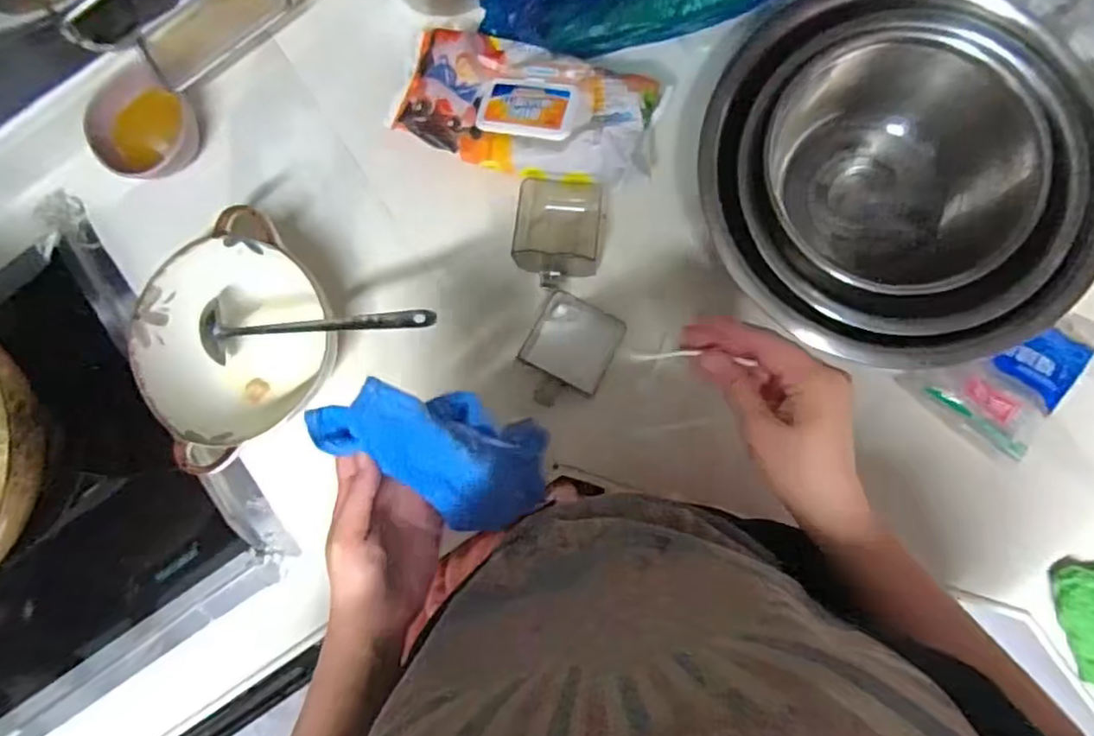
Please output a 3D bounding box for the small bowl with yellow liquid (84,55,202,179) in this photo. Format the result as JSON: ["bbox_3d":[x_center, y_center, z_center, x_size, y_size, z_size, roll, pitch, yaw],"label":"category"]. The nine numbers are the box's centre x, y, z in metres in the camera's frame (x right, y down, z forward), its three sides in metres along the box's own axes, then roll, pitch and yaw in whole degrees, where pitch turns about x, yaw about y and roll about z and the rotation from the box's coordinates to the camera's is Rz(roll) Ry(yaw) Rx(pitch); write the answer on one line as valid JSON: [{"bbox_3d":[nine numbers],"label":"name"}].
[{"bbox_3d":[-0.421,-0.257,0.656,0.093,0.053,0.110,22,88,7],"label":"small bowl with yellow liquid"}]

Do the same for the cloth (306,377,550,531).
[{"bbox_3d":[-0.070,0.060,0.451,0.183,0.063,0.080,25,88,-34],"label":"cloth"}]

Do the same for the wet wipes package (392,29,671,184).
[{"bbox_3d":[-0.016,-0.254,0.618,0.249,0.053,0.127,18,88,7],"label":"wet wipes package"}]

